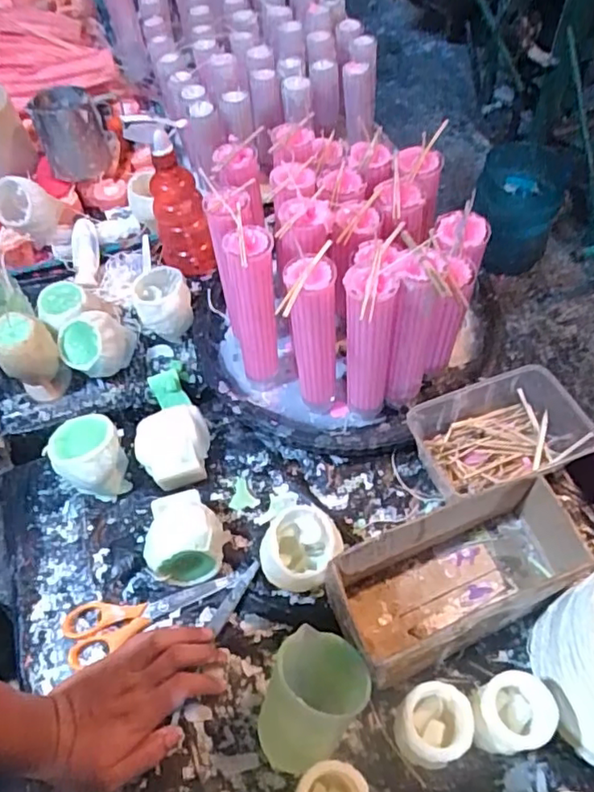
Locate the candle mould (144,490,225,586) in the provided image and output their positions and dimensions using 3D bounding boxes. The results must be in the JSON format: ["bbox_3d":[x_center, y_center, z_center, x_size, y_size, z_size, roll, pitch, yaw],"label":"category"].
[{"bbox_3d":[-0.115,0.144,0.601,0.076,0.071,0.076,-8,44,7],"label":"candle mould"}]

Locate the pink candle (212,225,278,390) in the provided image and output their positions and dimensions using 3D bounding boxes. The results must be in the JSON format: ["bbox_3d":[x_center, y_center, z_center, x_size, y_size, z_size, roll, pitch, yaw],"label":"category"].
[{"bbox_3d":[-0.047,-0.088,0.647,0.052,0.222,0.056,-10,55,-3],"label":"pink candle"}]

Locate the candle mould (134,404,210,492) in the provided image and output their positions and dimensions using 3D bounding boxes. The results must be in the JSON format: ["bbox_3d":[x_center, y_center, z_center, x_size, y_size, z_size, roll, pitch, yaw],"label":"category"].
[{"bbox_3d":[-0.134,0.055,0.649,0.080,0.051,0.069,-21,57,-11],"label":"candle mould"}]

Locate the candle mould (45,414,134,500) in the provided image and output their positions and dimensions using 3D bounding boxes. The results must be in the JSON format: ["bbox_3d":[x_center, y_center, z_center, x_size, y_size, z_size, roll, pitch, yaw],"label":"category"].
[{"bbox_3d":[-0.223,0.067,0.642,0.071,0.075,0.069,-2,55,3],"label":"candle mould"}]

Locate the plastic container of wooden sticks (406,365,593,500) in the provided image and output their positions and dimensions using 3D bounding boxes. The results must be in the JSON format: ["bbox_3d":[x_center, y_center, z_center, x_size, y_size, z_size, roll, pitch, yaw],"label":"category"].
[{"bbox_3d":[0.215,0.044,0.627,0.167,0.059,0.113,-18,56,-8],"label":"plastic container of wooden sticks"}]

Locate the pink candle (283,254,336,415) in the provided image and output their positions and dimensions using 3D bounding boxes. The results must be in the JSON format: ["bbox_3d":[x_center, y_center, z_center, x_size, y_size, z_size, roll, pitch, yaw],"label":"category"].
[{"bbox_3d":[0.017,-0.045,0.614,0.047,0.218,0.051,-1,56,3],"label":"pink candle"}]

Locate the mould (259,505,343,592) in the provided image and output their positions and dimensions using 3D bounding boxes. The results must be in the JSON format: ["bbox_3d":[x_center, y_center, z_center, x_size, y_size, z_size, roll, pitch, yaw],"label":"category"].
[{"bbox_3d":[0.004,0.151,0.576,0.073,0.058,0.074,-2,55,3],"label":"mould"}]

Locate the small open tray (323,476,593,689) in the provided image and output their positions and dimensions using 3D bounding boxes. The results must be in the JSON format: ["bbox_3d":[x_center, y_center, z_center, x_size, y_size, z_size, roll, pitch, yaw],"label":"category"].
[{"bbox_3d":[0.157,0.165,0.546,0.248,0.094,0.098,-21,57,-10],"label":"small open tray"}]

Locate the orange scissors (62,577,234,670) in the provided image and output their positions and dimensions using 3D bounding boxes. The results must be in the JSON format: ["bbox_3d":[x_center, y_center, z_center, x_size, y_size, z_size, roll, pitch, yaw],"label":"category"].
[{"bbox_3d":[-0.154,0.209,0.598,0.168,0.007,0.055,-25,58,-13],"label":"orange scissors"}]

